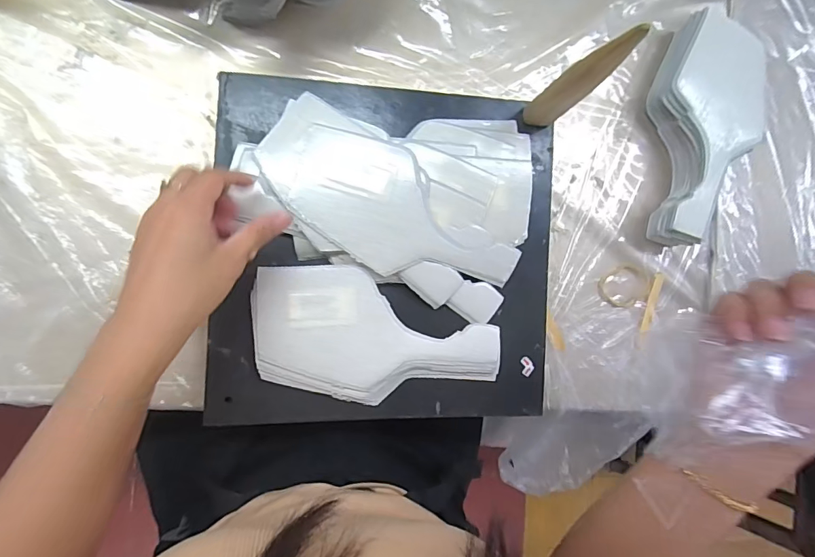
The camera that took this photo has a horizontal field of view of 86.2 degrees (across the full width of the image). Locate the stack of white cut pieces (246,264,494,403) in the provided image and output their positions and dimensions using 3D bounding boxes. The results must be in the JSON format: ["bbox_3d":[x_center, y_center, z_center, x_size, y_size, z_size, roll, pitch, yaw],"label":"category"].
[{"bbox_3d":[-0.026,0.058,0.381,0.218,0.026,0.105,18,85,-7],"label":"stack of white cut pieces"}]

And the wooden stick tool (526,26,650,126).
[{"bbox_3d":[0.129,-0.152,0.352,0.014,0.165,0.026,-41,94,-8],"label":"wooden stick tool"}]

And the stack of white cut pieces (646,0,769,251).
[{"bbox_3d":[0.302,-0.147,0.442,0.099,0.052,0.222,-1,88,-8],"label":"stack of white cut pieces"}]

